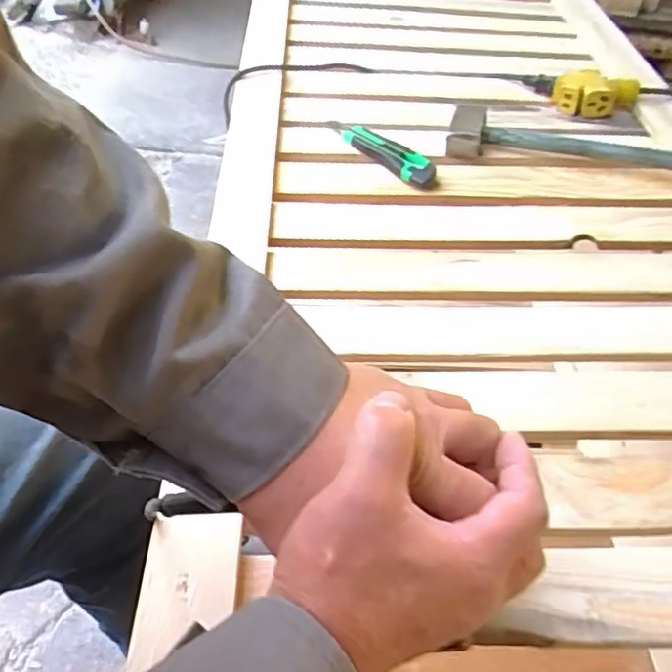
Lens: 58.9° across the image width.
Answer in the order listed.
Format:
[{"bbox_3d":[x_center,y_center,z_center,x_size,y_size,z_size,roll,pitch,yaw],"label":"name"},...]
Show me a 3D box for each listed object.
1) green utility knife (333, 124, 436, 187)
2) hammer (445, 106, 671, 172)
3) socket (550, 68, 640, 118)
[{"bbox_3d":[0.056,-0.227,0.728,0.038,0.025,0.157,-30,57,-29],"label":"green utility knife"},{"bbox_3d":[0.306,-0.241,0.754,0.328,0.037,0.080,11,48,4],"label":"hammer"},{"bbox_3d":[0.368,-0.343,0.855,0.109,0.046,0.071,23,50,14],"label":"socket"}]

